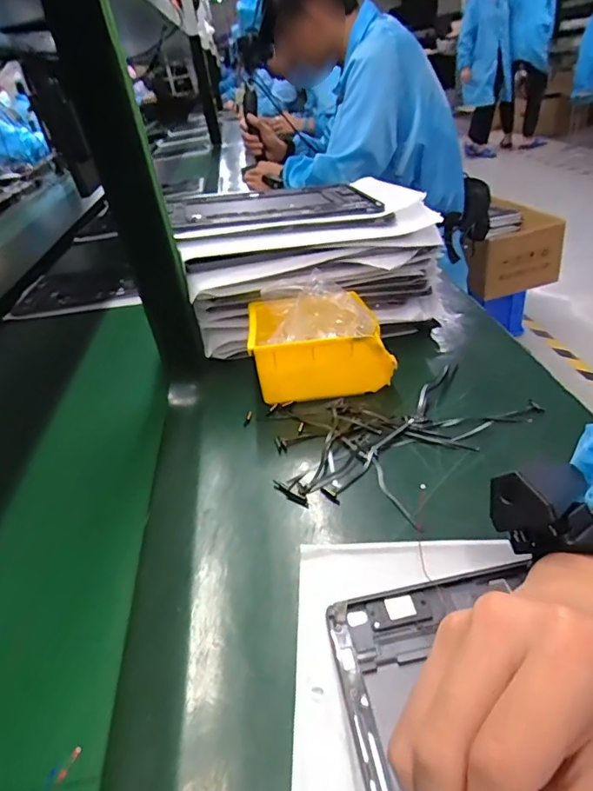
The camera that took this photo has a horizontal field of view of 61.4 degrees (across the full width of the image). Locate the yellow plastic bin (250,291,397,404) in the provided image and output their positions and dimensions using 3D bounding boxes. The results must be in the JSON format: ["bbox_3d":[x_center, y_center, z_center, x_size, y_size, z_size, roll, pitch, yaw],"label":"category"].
[{"bbox_3d":[0.023,-0.053,0.515,0.139,0.091,0.103,-6,32,0],"label":"yellow plastic bin"}]

